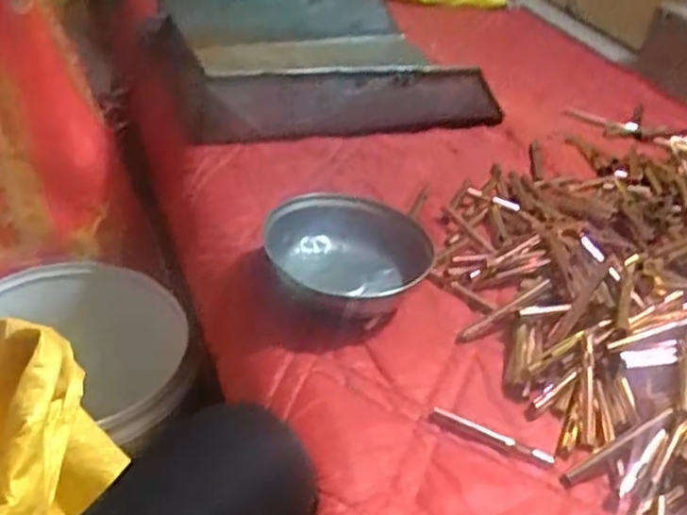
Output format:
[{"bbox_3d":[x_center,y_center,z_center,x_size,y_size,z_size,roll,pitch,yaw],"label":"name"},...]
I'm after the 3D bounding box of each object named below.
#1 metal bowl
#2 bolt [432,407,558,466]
[{"bbox_3d":[-0.004,0.003,0.609,0.125,0.052,0.142,-4,37,-16],"label":"metal bowl"},{"bbox_3d":[0.104,0.124,0.506,0.087,0.007,0.013,17,38,14],"label":"bolt"}]

